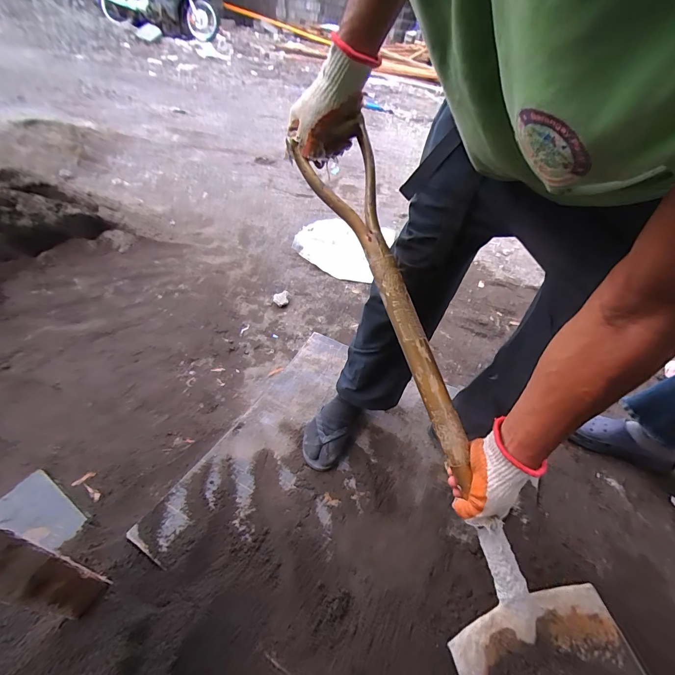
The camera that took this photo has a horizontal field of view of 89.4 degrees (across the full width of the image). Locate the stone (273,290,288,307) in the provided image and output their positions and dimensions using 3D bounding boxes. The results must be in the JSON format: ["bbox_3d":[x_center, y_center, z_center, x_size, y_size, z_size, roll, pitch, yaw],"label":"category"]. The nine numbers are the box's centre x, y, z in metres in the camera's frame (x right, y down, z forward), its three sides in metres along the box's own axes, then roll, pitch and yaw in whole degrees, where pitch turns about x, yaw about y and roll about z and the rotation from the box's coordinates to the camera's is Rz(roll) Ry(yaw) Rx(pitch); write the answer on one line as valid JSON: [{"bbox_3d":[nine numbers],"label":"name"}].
[{"bbox_3d":[-0.200,-0.136,1.209,0.051,0.050,0.038,-2,46,-9],"label":"stone"}]

